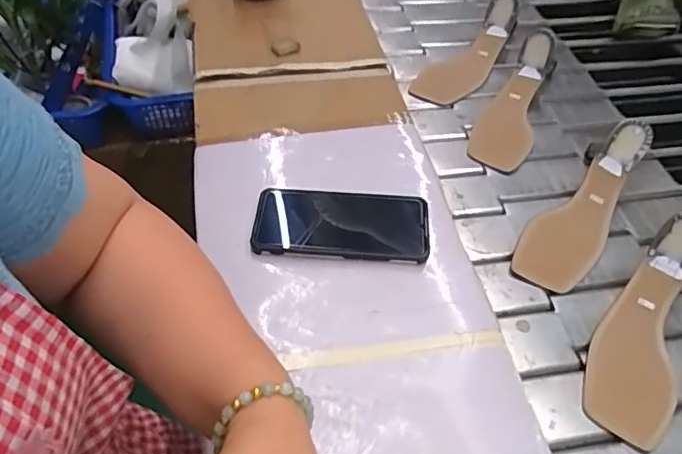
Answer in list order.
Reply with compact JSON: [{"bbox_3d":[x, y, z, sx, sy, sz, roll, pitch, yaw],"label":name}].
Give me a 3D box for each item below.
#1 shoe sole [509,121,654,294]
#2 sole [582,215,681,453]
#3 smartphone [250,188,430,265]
[{"bbox_3d":[0.260,-0.034,0.595,0.076,0.065,0.220,29,55,21],"label":"shoe sole"},{"bbox_3d":[0.278,0.086,0.504,0.072,0.046,0.221,24,67,18],"label":"sole"},{"bbox_3d":[0.002,-0.004,0.536,0.162,0.017,0.077,6,52,1],"label":"smartphone"}]

